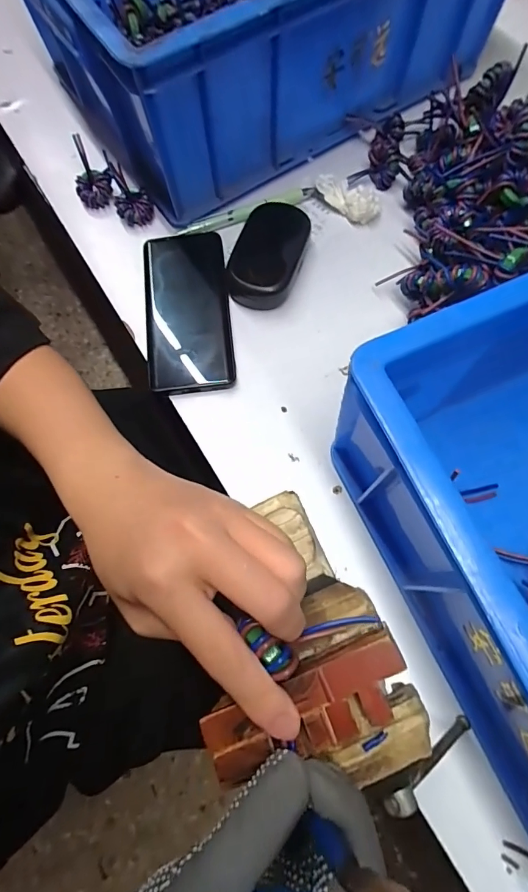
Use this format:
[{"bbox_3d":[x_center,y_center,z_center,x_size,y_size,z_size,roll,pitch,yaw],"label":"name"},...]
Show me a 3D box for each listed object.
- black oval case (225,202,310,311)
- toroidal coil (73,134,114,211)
[{"bbox_3d":[0.003,-0.179,0.391,0.065,0.026,0.099,15,74,6],"label":"black oval case"},{"bbox_3d":[-0.173,-0.270,0.415,0.037,0.048,0.035,-26,74,-6],"label":"toroidal coil"}]

